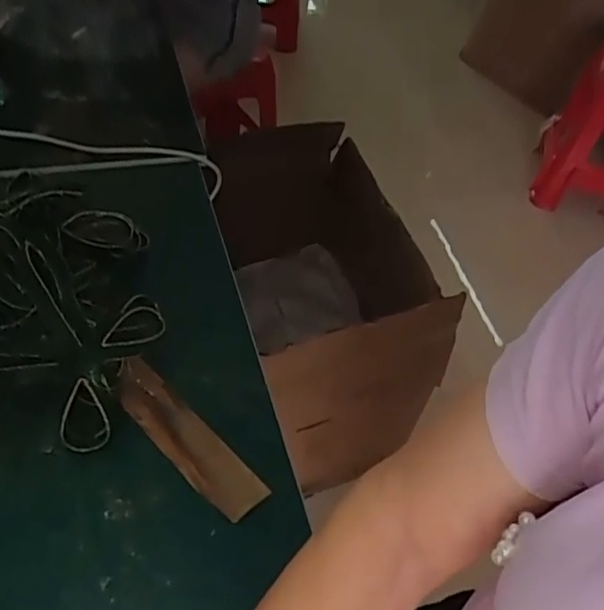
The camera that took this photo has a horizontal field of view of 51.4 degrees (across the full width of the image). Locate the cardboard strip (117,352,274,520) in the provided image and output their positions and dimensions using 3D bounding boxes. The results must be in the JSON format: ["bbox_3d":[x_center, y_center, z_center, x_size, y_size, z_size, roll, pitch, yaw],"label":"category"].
[{"bbox_3d":[-0.118,0.131,0.625,0.196,0.018,0.048,40,71,23],"label":"cardboard strip"}]

